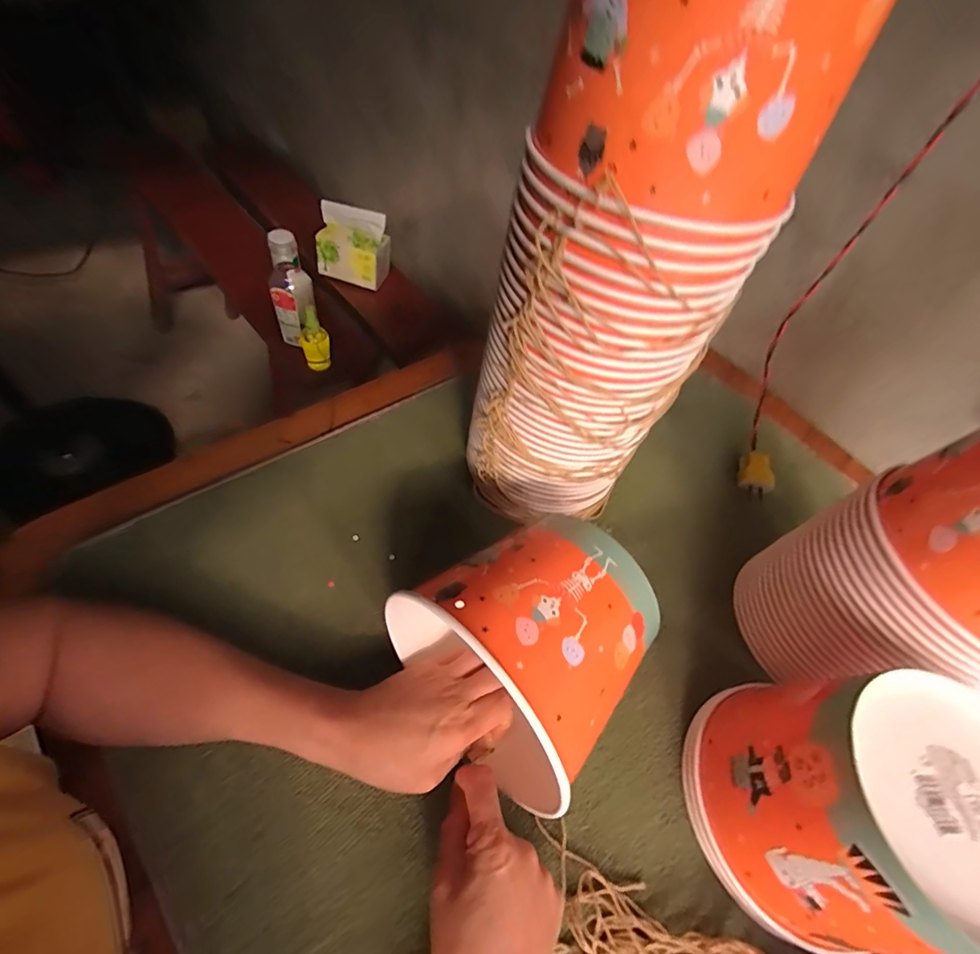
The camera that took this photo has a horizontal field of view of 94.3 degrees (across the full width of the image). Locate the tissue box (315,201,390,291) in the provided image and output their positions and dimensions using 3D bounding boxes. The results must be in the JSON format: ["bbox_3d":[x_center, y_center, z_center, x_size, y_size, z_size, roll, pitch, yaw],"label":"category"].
[{"bbox_3d":[-0.301,-0.489,0.979,0.139,0.142,0.079,15,55,-2],"label":"tissue box"}]

